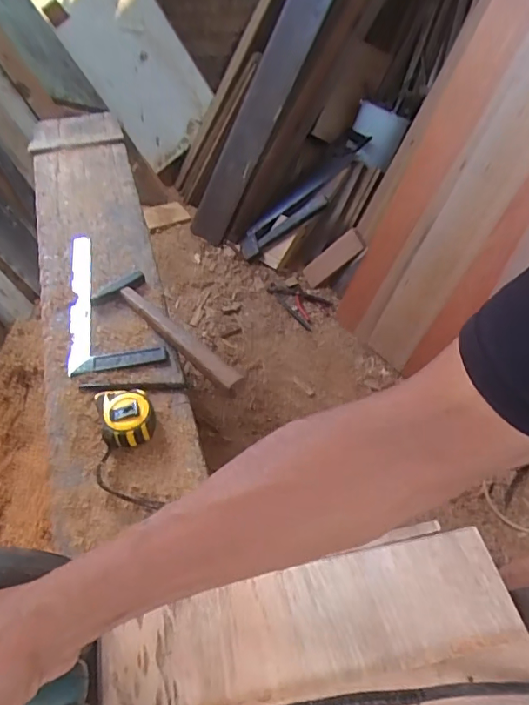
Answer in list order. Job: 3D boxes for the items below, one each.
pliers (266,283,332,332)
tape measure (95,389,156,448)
[{"bbox_3d":[0.107,-0.167,1.647,0.203,0.032,0.139,35,56,22],"label":"pliers"},{"bbox_3d":[-0.171,0.078,0.624,0.062,0.033,0.073,-17,54,-18],"label":"tape measure"}]

